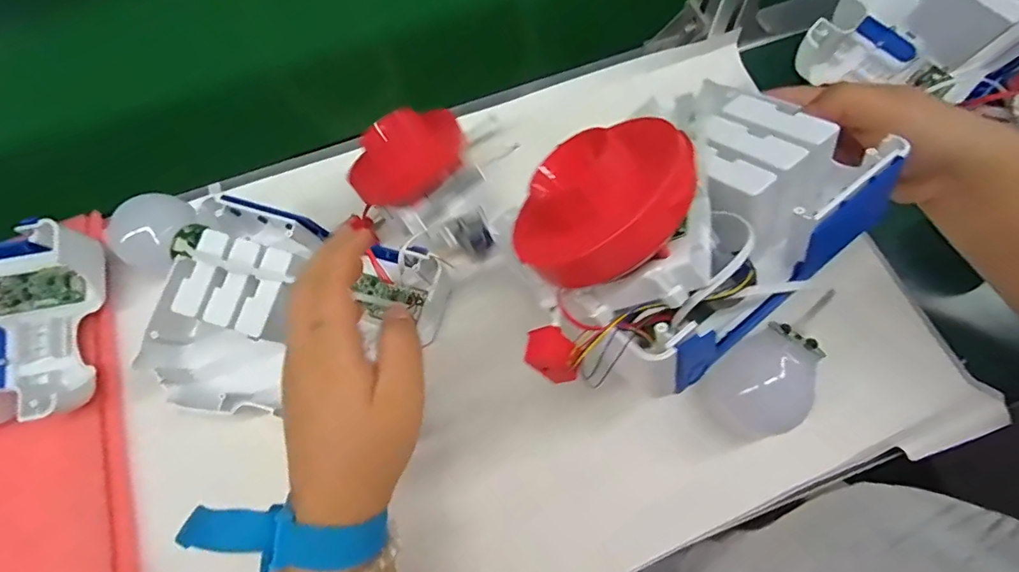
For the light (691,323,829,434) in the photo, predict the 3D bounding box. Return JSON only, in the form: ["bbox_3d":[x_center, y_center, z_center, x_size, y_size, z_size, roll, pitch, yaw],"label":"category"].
[{"bbox_3d":[0.160,0.064,0.317,0.057,0.073,0.053,-1,68,2],"label":"light"}]

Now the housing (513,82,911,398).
[{"bbox_3d":[0.089,-0.039,0.241,0.200,0.079,0.128,-40,72,-17],"label":"housing"}]

